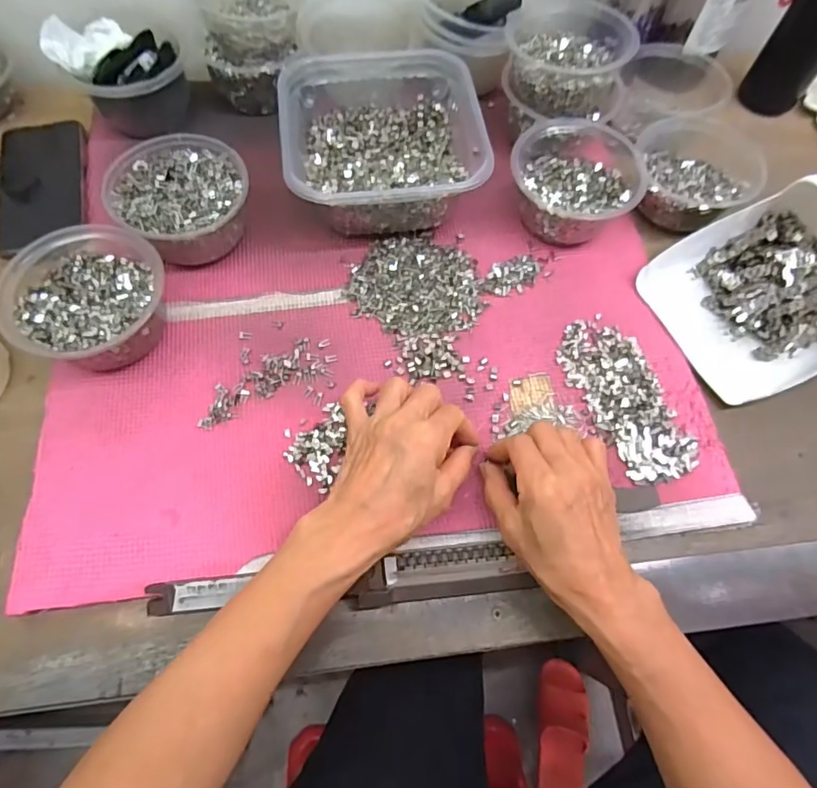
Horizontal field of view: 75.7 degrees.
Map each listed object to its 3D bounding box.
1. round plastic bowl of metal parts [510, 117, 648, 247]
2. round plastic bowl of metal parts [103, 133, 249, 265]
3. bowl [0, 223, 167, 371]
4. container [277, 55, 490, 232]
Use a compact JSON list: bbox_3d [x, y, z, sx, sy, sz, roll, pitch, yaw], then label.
[{"bbox_3d":[0.151,-0.202,0.489,0.112,0.062,0.126,14,65,4],"label":"round plastic bowl of metal parts"},{"bbox_3d":[-0.195,-0.168,0.461,0.108,0.060,0.114,1,65,-2],"label":"round plastic bowl of metal parts"},{"bbox_3d":[-0.245,-0.071,0.411,0.102,0.066,0.110,1,65,-2],"label":"bowl"},{"bbox_3d":[-0.025,-0.229,0.483,0.167,0.068,0.163,-6,65,-5],"label":"container"}]

